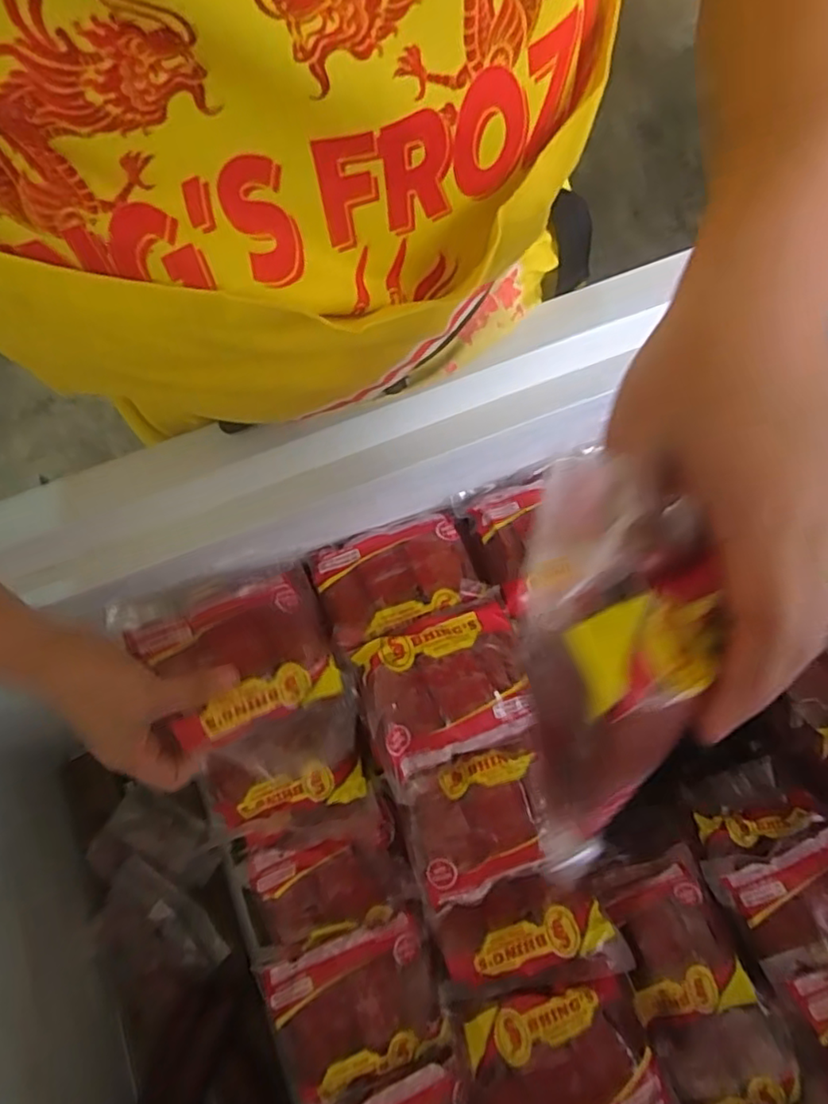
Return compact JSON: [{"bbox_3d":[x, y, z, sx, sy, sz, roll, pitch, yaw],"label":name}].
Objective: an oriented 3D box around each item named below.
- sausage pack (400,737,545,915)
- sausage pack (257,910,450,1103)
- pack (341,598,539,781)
[{"bbox_3d":[0.046,0.190,0.447,0.103,0.023,0.087,-18,72,-4],"label":"sausage pack"},{"bbox_3d":[-0.043,0.337,0.461,0.121,0.024,0.092,-21,72,-5],"label":"sausage pack"},{"bbox_3d":[0.022,0.095,0.449,0.121,0.026,0.097,-20,72,-4],"label":"pack"}]

